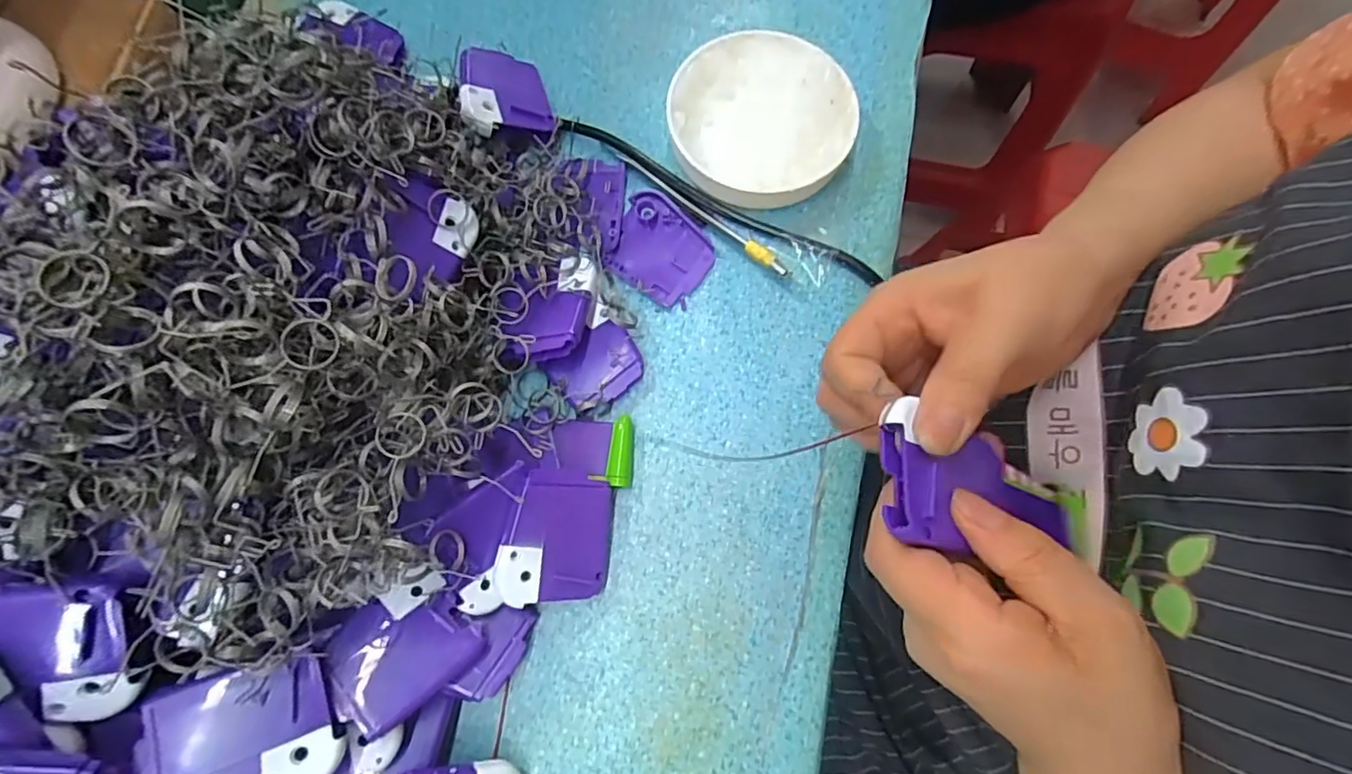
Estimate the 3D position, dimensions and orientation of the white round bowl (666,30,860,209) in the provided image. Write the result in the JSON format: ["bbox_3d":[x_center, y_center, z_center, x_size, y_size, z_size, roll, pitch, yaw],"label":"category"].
[{"bbox_3d":[0.050,-0.155,0.349,0.104,0.026,0.101,0,75,0],"label":"white round bowl"}]

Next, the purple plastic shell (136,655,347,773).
[{"bbox_3d":[-0.165,0.134,0.227,0.060,0.013,0.047,-5,70,-25],"label":"purple plastic shell"}]

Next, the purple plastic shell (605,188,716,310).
[{"bbox_3d":[-0.008,-0.079,0.340,0.058,0.007,0.052,33,78,8],"label":"purple plastic shell"}]

